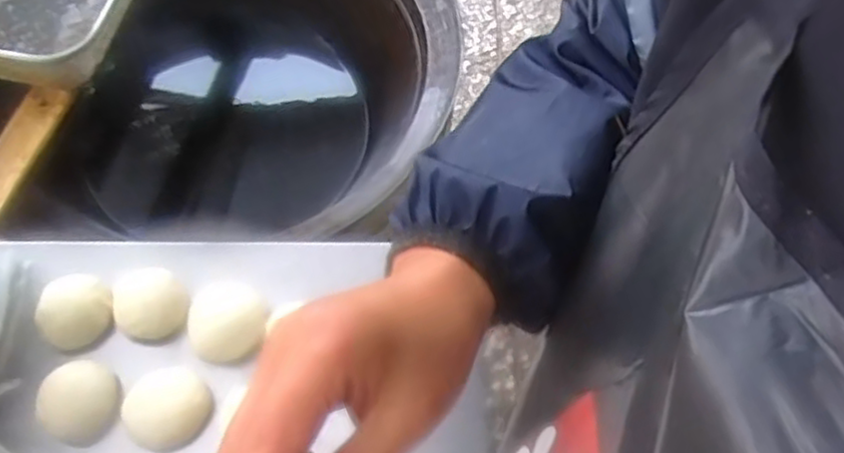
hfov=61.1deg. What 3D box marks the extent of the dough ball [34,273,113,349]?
[{"bbox_3d":[-0.260,0.061,0.534,0.049,0.021,0.052,1,63,-3],"label":"dough ball"}]

